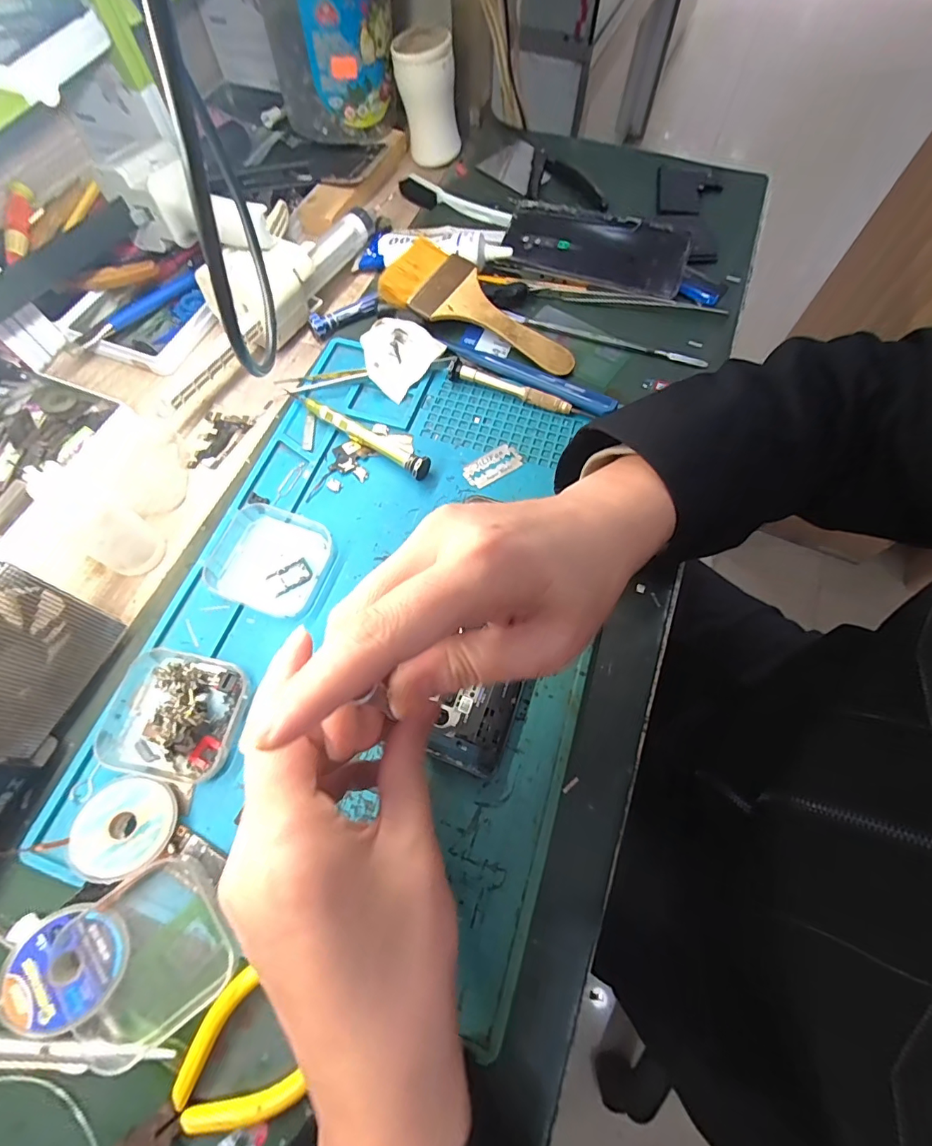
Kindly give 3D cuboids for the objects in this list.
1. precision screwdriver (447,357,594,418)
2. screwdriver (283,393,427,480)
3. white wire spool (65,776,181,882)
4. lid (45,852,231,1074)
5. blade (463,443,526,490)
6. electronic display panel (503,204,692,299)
[{"bbox_3d":[0.038,-0.133,0.347,0.110,0.014,0.010,21,68,8],"label":"precision screwdriver"},{"bbox_3d":[-0.076,-0.100,0.332,0.122,0.015,0.014,34,70,13],"label":"screwdriver"},{"bbox_3d":[-0.166,0.124,0.232,0.043,0.006,0.042,-1,55,-15],"label":"white wire spool"},{"bbox_3d":[-0.145,0.173,0.214,0.062,0.010,0.064,-33,70,-14],"label":"lid"},{"bbox_3d":[0.019,-0.075,0.327,0.043,0.004,0.023,-34,71,-14],"label":"blade"},{"bbox_3d":[0.109,-0.280,0.408,0.155,0.019,0.077,20,67,8],"label":"electronic display panel"}]

